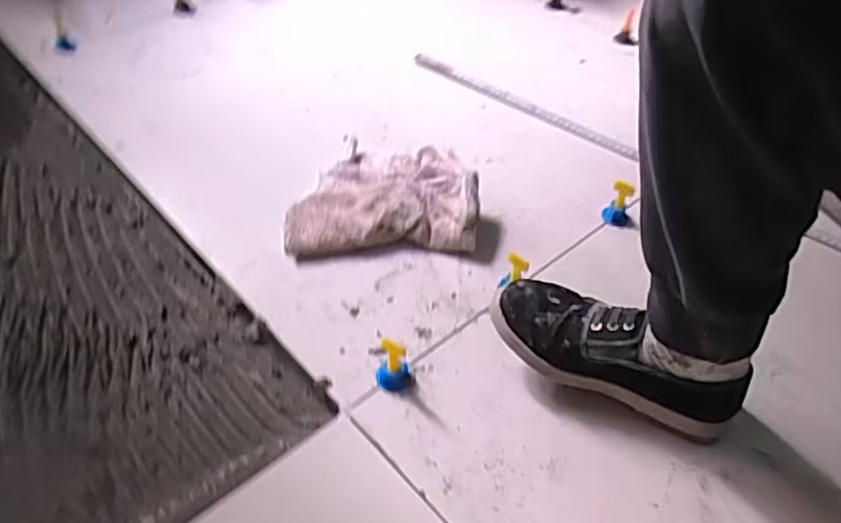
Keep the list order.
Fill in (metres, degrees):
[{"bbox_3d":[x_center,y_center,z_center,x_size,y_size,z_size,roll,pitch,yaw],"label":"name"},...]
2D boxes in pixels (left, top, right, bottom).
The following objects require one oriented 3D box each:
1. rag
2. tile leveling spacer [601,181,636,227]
[{"bbox_3d":[-0.048,-0.086,0.810,0.224,0.044,0.180,-1,47,-5],"label":"rag"},{"bbox_3d":[0.244,-0.072,0.815,0.030,0.050,0.034,18,49,13],"label":"tile leveling spacer"}]

